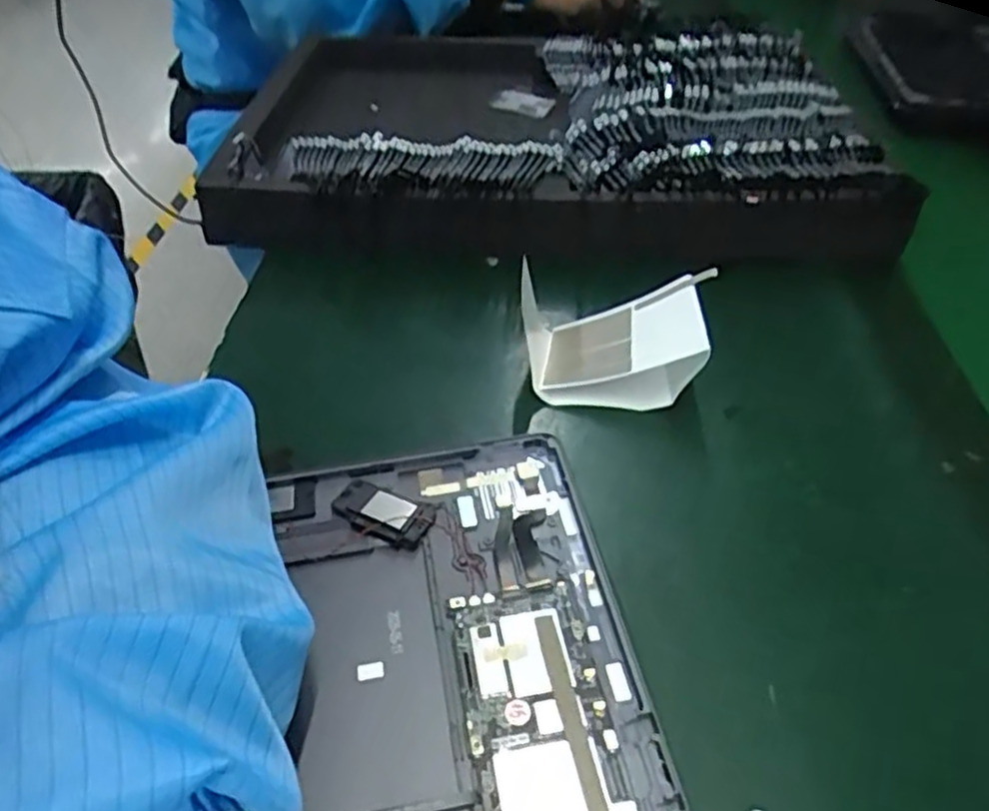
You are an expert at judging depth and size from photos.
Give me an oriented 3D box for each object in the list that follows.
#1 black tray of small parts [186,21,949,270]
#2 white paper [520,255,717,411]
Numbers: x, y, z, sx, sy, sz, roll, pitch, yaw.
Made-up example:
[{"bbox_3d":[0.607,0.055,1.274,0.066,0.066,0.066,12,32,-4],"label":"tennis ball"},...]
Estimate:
[{"bbox_3d":[0.036,-0.210,0.549,0.424,0.058,0.325,2,43,4],"label":"black tray of small parts"},{"bbox_3d":[0.059,-0.034,0.371,0.092,0.041,0.060,3,43,5],"label":"white paper"}]

